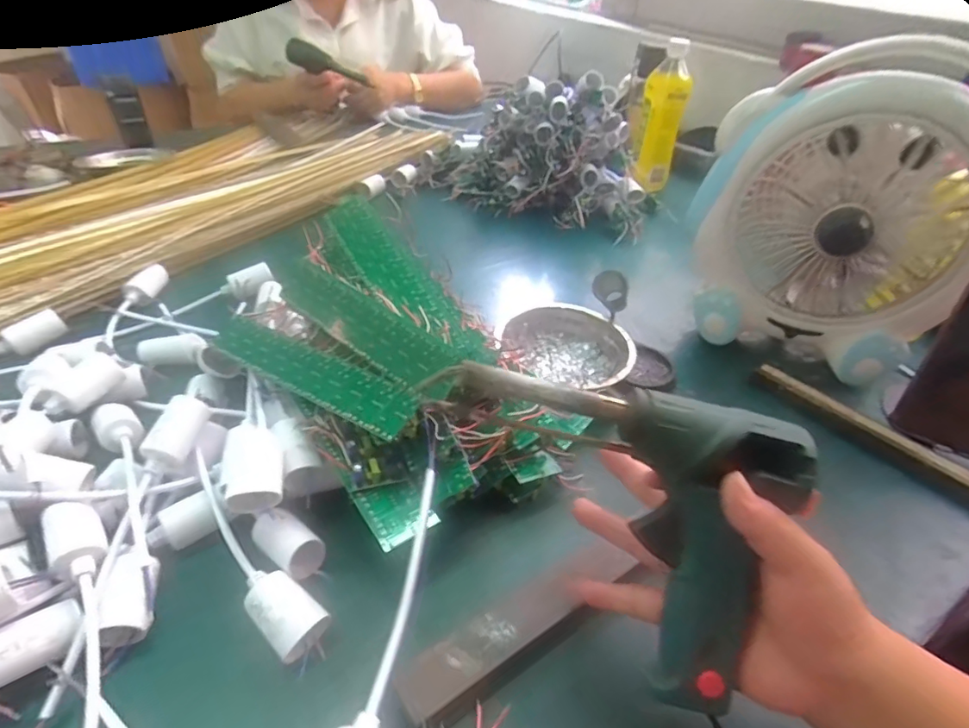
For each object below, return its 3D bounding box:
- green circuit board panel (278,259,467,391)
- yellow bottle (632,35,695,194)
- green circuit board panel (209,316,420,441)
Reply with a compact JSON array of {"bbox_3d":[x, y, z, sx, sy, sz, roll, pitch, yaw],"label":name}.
[{"bbox_3d":[-0.088,-0.031,0.376,0.185,0.036,0.004,31,5,35],"label":"green circuit board panel"},{"bbox_3d":[0.268,-0.377,0.817,0.075,0.194,0.057,17,41,14],"label":"yellow bottle"},{"bbox_3d":[-0.128,0.003,0.372,0.198,0.004,0.036,21,60,30],"label":"green circuit board panel"}]

